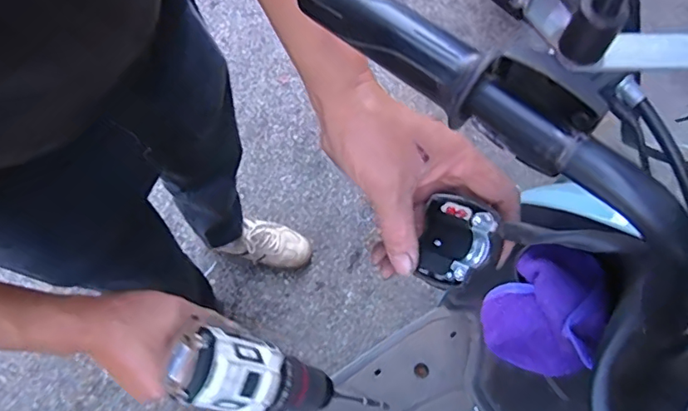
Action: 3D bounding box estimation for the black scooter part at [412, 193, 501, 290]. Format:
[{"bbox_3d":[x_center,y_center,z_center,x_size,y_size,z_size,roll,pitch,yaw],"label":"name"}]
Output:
[{"bbox_3d":[0.077,0.029,0.351,0.053,0.036,0.060,9,66,42],"label":"black scooter part"}]

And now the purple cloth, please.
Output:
[{"bbox_3d":[0.193,0.103,0.510,0.102,0.074,0.105,21,71,6],"label":"purple cloth"}]

